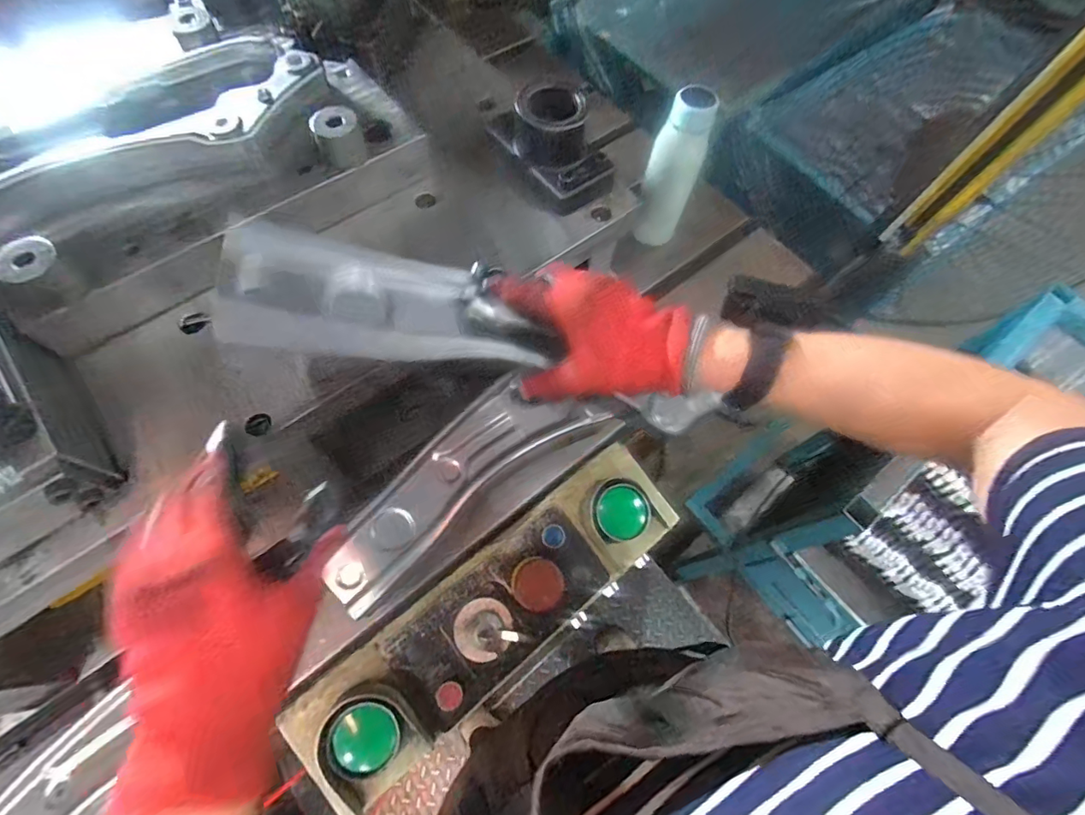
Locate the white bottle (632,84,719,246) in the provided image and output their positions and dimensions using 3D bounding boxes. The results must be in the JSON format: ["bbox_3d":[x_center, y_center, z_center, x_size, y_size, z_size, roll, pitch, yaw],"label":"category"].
[{"bbox_3d":[0.180,-0.326,0.686,0.065,0.200,0.072,18,67,5],"label":"white bottle"}]

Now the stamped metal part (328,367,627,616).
[{"bbox_3d":[-0.089,0.071,0.530,0.338,0.042,0.105,-35,73,-16],"label":"stamped metal part"}]

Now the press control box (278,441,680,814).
[{"bbox_3d":[-0.047,0.242,0.594,0.500,0.080,0.143,-36,73,-17],"label":"press control box"}]

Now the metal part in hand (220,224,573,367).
[{"bbox_3d":[-0.095,-0.072,0.348,0.220,0.032,0.081,4,63,-32],"label":"metal part in hand"}]

